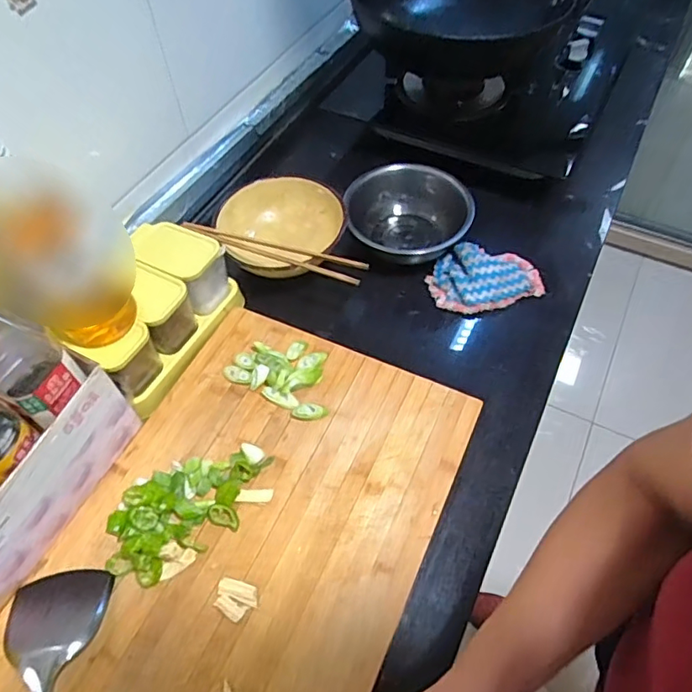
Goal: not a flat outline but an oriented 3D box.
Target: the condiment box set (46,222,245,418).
[{"bbox_3d":[-0.239,-0.047,0.664,0.131,0.086,0.207,26,59,16],"label":"condiment box set"}]

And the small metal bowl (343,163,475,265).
[{"bbox_3d":[0.090,-0.182,0.793,0.178,0.068,0.164,1,55,0],"label":"small metal bowl"}]

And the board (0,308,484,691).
[{"bbox_3d":[-0.114,0.208,0.540,0.334,0.028,0.541,22,58,14],"label":"board"}]

